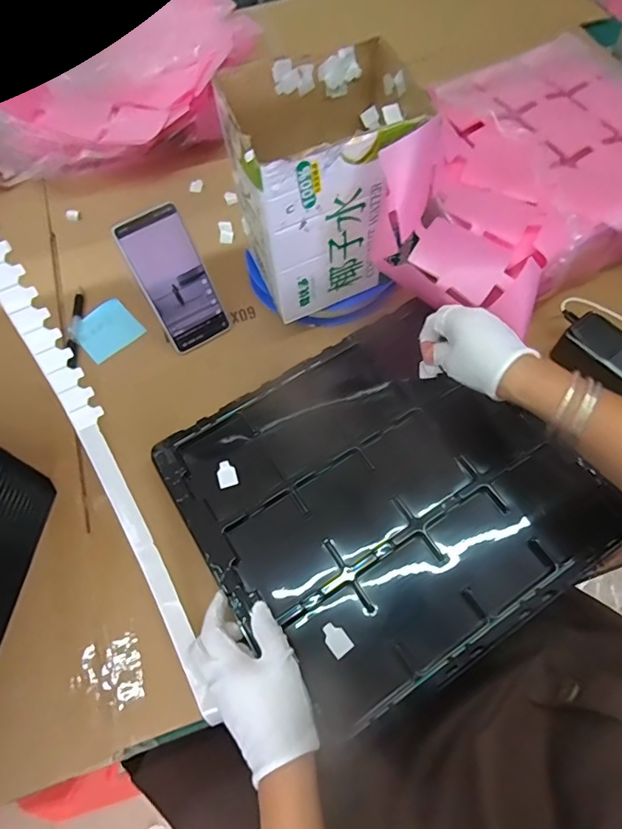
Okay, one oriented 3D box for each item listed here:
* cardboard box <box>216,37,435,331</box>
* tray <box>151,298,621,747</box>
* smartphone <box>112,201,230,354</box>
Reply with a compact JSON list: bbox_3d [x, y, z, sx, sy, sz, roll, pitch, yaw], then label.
[{"bbox_3d":[0.017,-0.249,0.538,0.184,0.193,0.169,-18,65,-7],"label":"cardboard box"},{"bbox_3d":[0.069,0.077,0.494,0.348,0.032,0.329,-31,67,-13],"label":"tray"},{"bbox_3d":[-0.160,-0.156,0.582,0.077,0.164,0.009,-33,39,-14],"label":"smartphone"}]

